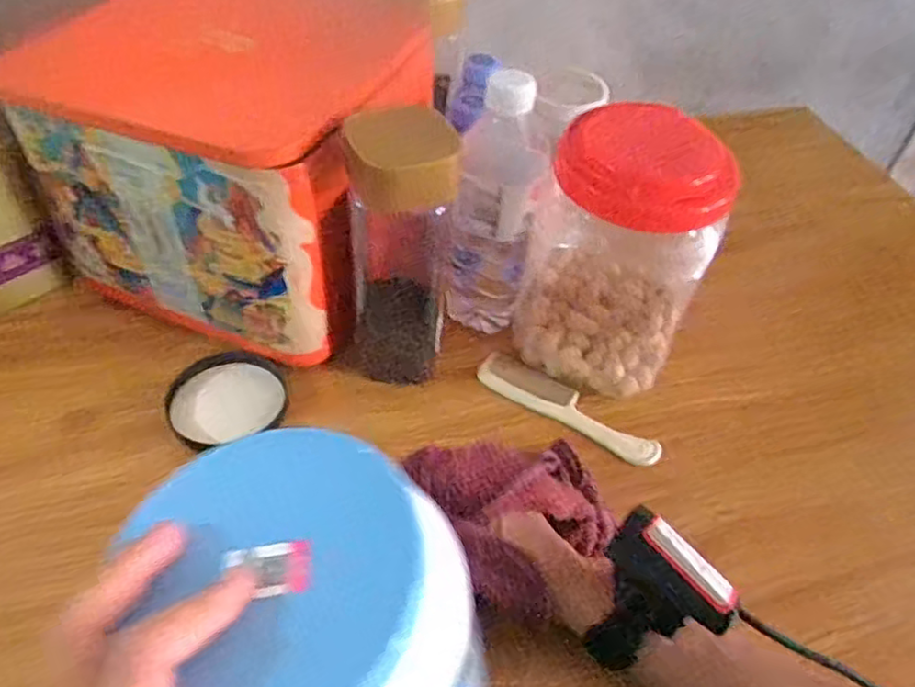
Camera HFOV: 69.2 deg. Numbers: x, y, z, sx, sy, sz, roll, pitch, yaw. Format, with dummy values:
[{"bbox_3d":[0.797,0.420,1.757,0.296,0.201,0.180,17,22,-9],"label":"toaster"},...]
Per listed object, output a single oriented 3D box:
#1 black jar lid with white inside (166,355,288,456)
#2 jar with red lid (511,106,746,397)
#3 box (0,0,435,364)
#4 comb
[{"bbox_3d":[-0.171,0.041,0.493,0.082,0.017,0.073,-10,50,-15],"label":"black jar lid with white inside"},{"bbox_3d":[0.118,-0.066,0.497,0.126,0.188,0.111,15,48,8],"label":"jar with red lid"},{"bbox_3d":[-0.160,-0.125,0.512,0.215,0.199,0.188,19,49,11],"label":"box"},{"bbox_3d":[0.084,0.049,0.511,0.150,0.011,0.034,31,52,20],"label":"comb"}]

